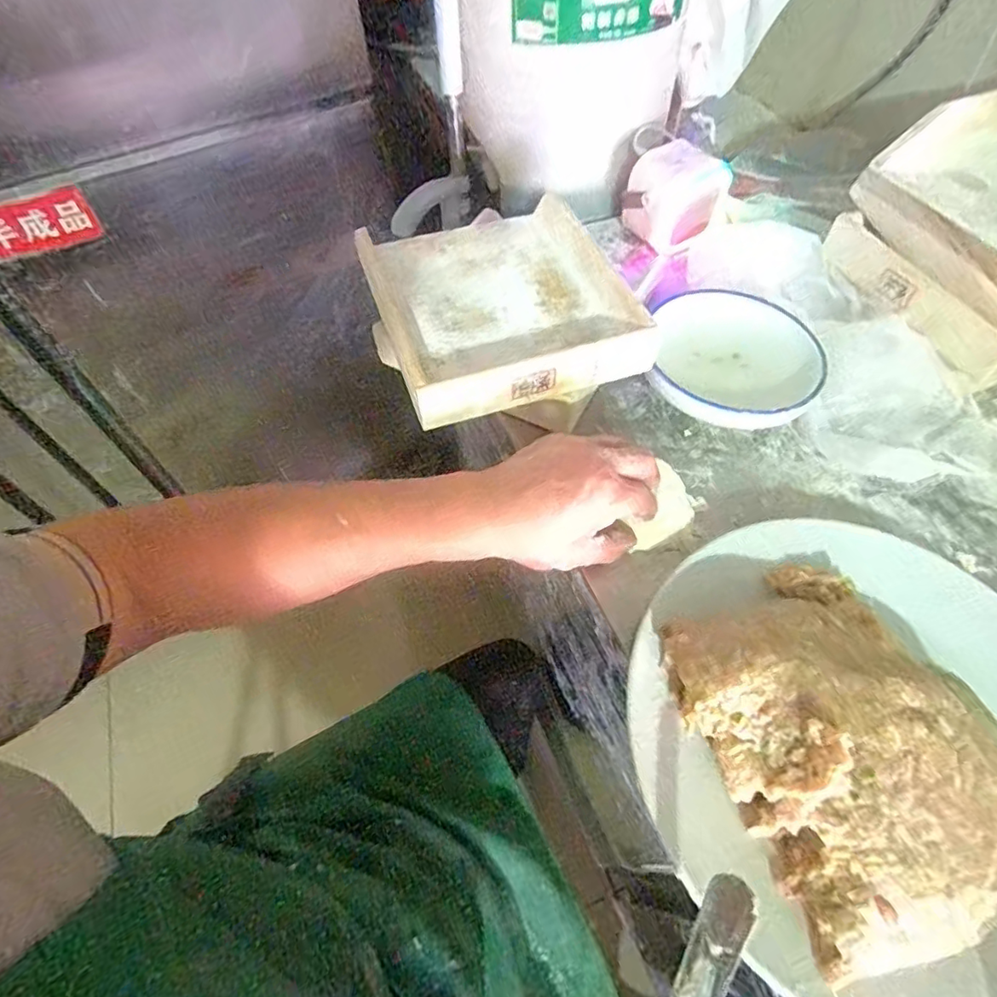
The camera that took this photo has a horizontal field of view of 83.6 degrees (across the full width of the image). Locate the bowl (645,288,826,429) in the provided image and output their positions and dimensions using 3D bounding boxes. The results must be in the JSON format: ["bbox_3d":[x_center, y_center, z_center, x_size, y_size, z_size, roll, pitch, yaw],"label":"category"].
[{"bbox_3d":[0.215,-0.131,0.515,0.154,0.042,0.157,7,58,5],"label":"bowl"}]

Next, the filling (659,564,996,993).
[{"bbox_3d":[0.197,0.132,0.316,0.148,0.056,0.186,-22,60,-12],"label":"filling"}]

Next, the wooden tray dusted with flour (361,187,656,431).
[{"bbox_3d":[-0.003,-0.189,0.504,0.215,0.048,0.256,-18,59,-10],"label":"wooden tray dusted with flour"}]

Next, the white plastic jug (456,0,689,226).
[{"bbox_3d":[0.072,-0.536,0.606,0.249,0.345,0.230,18,59,12],"label":"white plastic jug"}]

